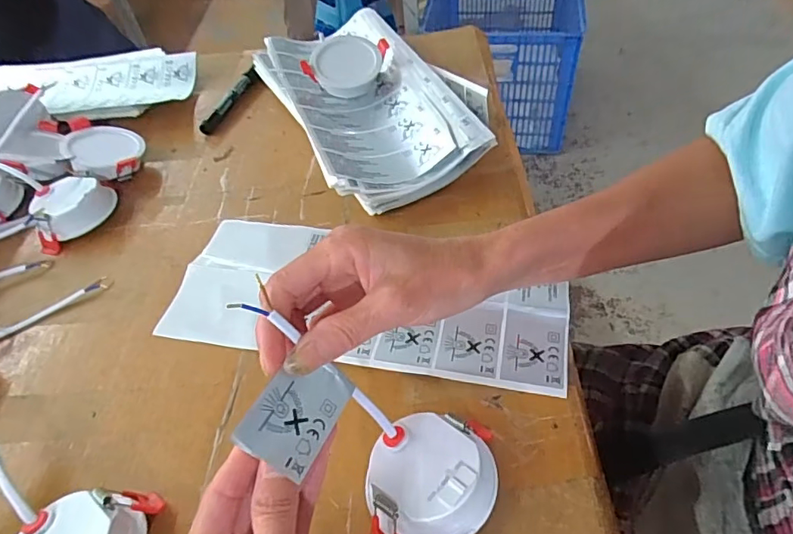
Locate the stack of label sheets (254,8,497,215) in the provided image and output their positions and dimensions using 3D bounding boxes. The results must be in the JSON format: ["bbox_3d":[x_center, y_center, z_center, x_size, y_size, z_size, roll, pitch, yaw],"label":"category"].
[{"bbox_3d":[-0.032,-0.175,0.541,0.162,0.055,0.309,-21,48,-12],"label":"stack of label sheets"}]

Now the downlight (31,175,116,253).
[{"bbox_3d":[-0.291,-0.054,0.472,0.064,0.031,0.067,-20,48,-12],"label":"downlight"}]

